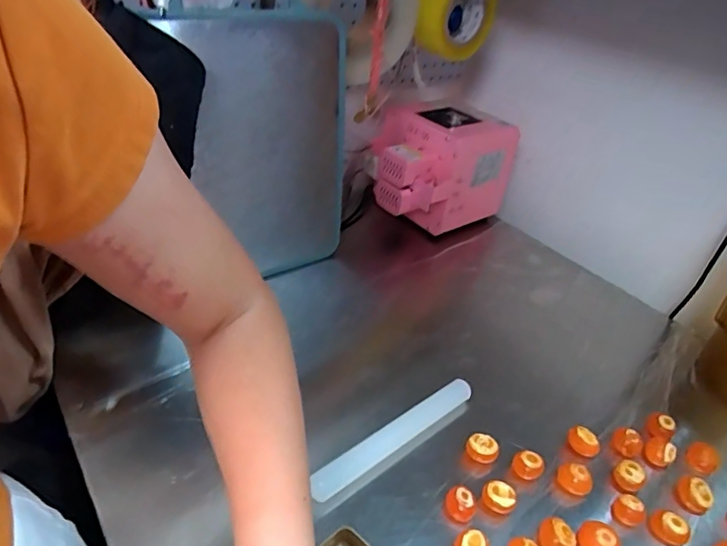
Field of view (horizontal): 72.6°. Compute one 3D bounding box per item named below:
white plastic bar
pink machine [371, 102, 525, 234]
[{"bbox_3d":[0.035,0.170,0.520,0.212,0.023,0.022,-22,46,-35],"label":"white plastic bar"},{"bbox_3d":[0.122,-0.169,0.860,0.190,0.191,0.194,34,43,31],"label":"pink machine"}]

